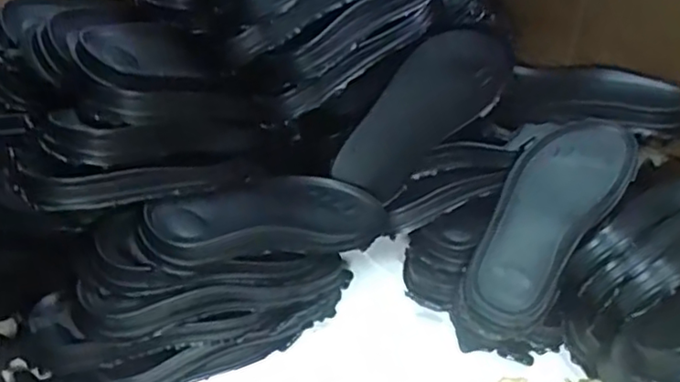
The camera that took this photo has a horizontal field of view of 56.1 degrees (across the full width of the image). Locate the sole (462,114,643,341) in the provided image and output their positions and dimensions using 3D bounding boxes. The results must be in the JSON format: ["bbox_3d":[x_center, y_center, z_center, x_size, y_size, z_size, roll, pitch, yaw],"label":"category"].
[{"bbox_3d":[0.166,0.024,0.527,0.081,0.031,0.202,27,70,28],"label":"sole"}]

